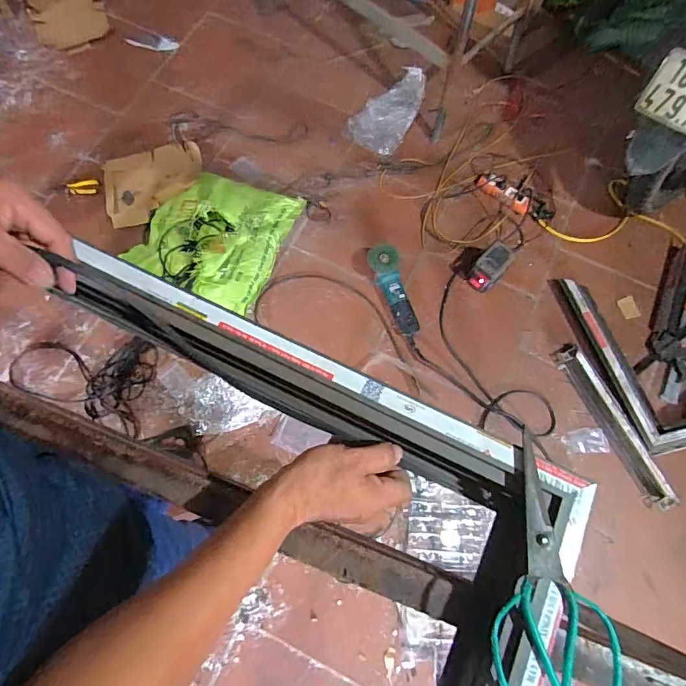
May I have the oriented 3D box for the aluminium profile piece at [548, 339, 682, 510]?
[{"bbox_3d":[0.782,0.232,1.283,0.084,0.033,0.503,-26,74,-9],"label":"aluminium profile piece"}]

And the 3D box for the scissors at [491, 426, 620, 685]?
[{"bbox_3d":[0.166,0.185,0.362,0.091,0.015,0.205,2,72,-2],"label":"scissors"}]

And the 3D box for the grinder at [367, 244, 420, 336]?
[{"bbox_3d":[0.156,-0.163,1.381,0.090,0.089,0.294,-14,73,-5],"label":"grinder"}]

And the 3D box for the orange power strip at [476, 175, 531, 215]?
[{"bbox_3d":[0.556,-0.519,1.532,0.211,0.041,0.065,34,75,9],"label":"orange power strip"}]

